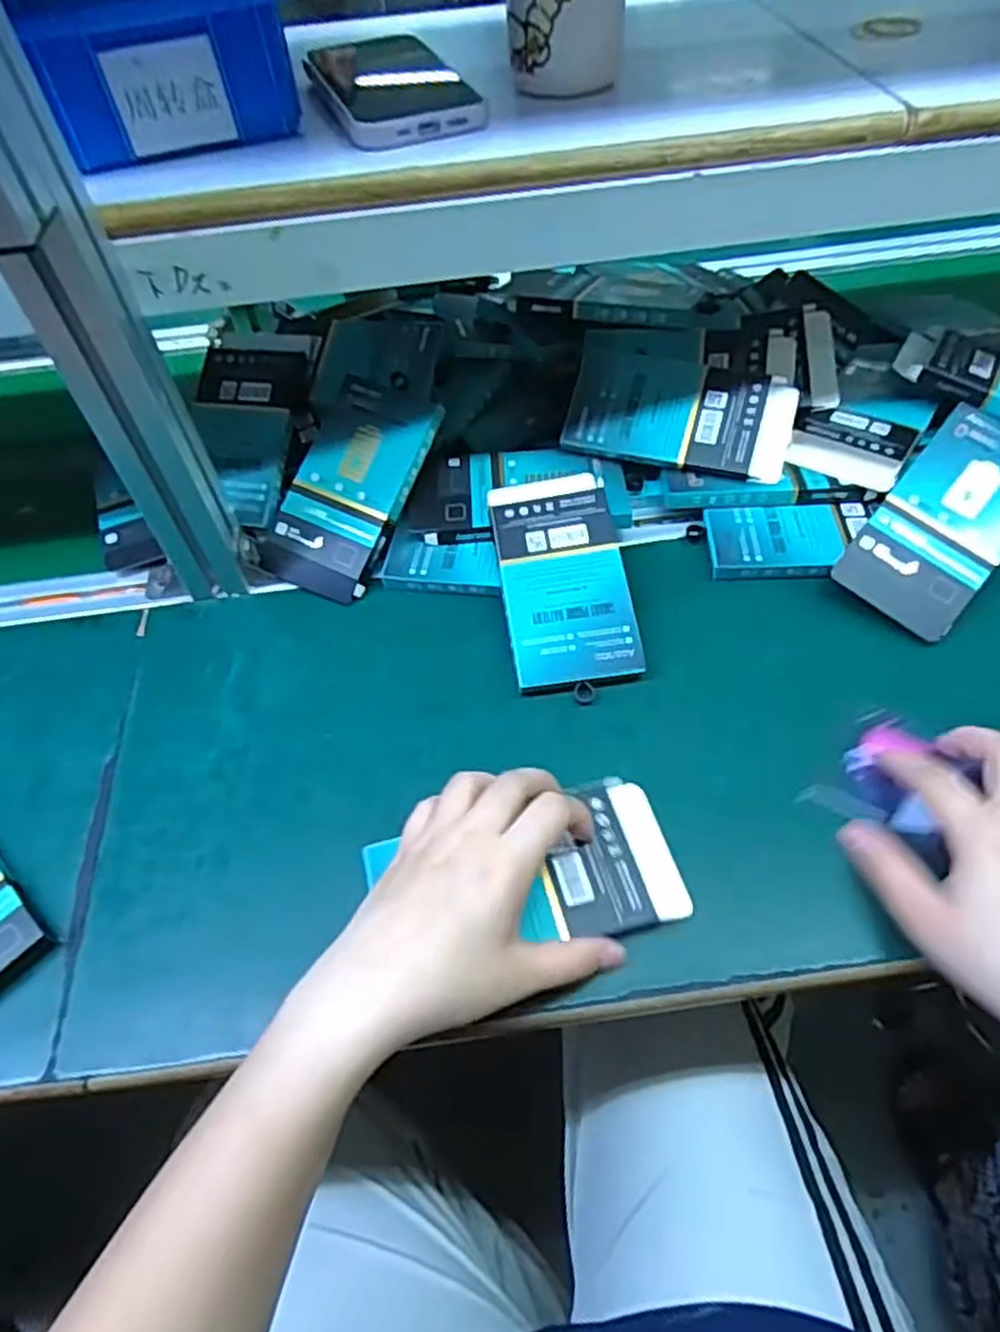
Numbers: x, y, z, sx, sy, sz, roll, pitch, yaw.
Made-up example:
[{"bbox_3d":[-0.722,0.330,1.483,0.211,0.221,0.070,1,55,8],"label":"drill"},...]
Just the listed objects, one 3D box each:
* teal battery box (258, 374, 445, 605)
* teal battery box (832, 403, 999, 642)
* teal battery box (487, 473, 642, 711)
[{"bbox_3d":[-0.106,-0.125,0.517,0.082,0.012,0.152,25,90,14],"label":"teal battery box"},{"bbox_3d":[0.288,-0.095,0.473,0.079,0.009,0.153,37,84,16],"label":"teal battery box"},{"bbox_3d":[0.041,-0.058,0.478,0.078,0.010,0.157,-8,67,-1],"label":"teal battery box"}]

